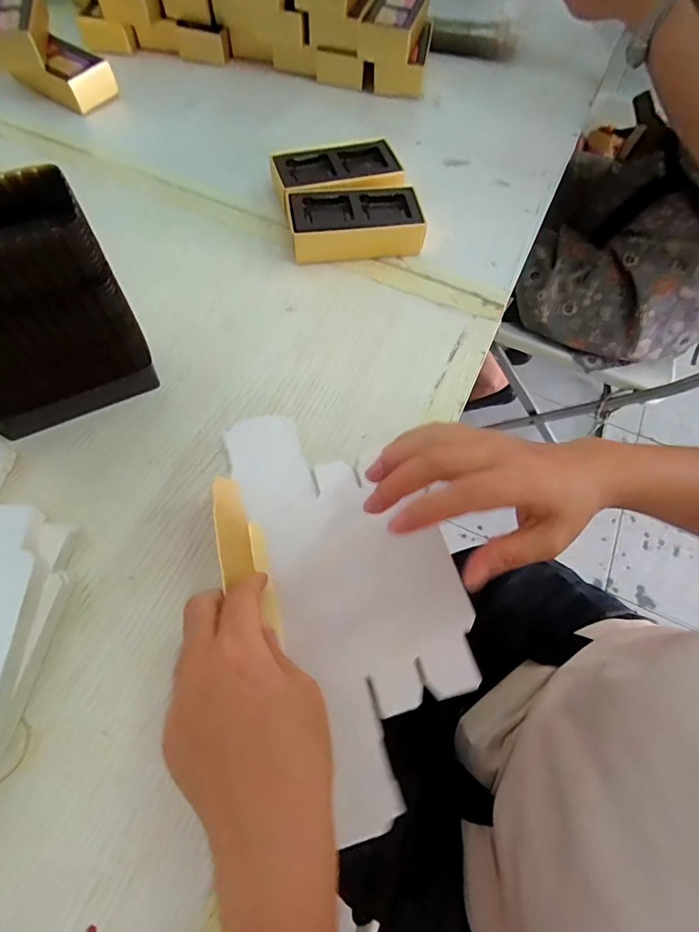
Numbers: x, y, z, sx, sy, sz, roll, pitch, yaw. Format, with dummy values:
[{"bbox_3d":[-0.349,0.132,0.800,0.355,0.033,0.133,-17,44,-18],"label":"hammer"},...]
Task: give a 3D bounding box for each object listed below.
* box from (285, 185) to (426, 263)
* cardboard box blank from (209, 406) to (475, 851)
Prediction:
[{"bbox_3d":[0.004,-0.214,0.400,0.112,0.034,0.059,-6,65,-6],"label":"box"},{"bbox_3d":[-0.006,0.062,0.275,0.115,0.024,0.237,-26,69,-14],"label":"cardboard box blank"}]

